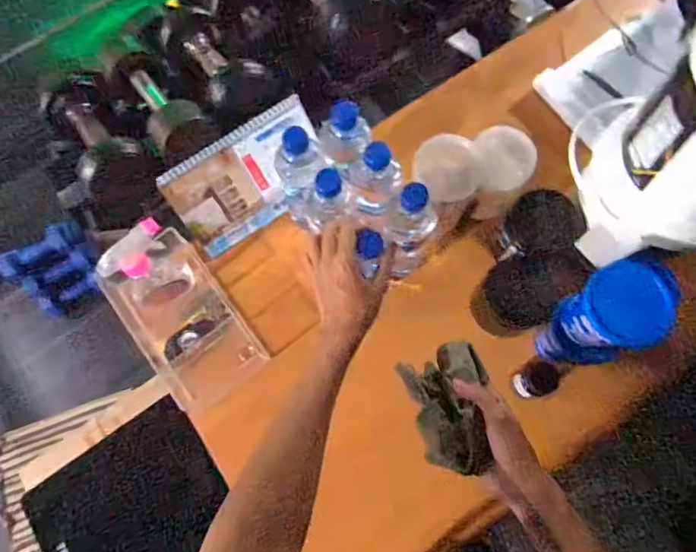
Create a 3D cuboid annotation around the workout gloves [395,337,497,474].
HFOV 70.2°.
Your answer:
[{"bbox_3d":[0.116,0.141,0.530,0.087,0.041,0.131,-15,73,-3],"label":"workout gloves"}]

